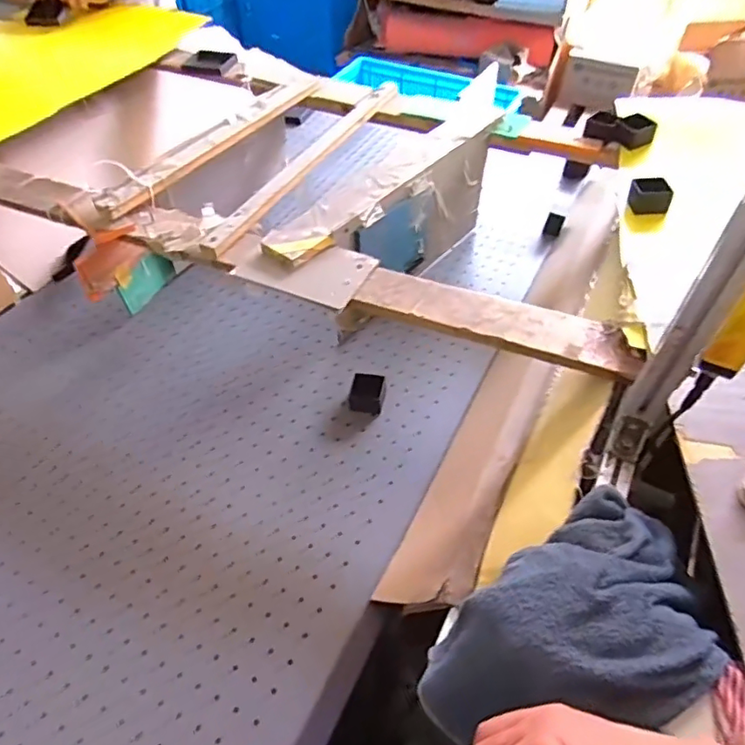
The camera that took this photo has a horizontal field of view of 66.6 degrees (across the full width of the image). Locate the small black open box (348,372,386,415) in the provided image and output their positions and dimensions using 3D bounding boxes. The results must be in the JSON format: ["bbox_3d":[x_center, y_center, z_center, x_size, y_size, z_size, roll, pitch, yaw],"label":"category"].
[{"bbox_3d":[-0.008,0.032,0.846,0.051,0.035,0.047,5,49,6],"label":"small black open box"}]

